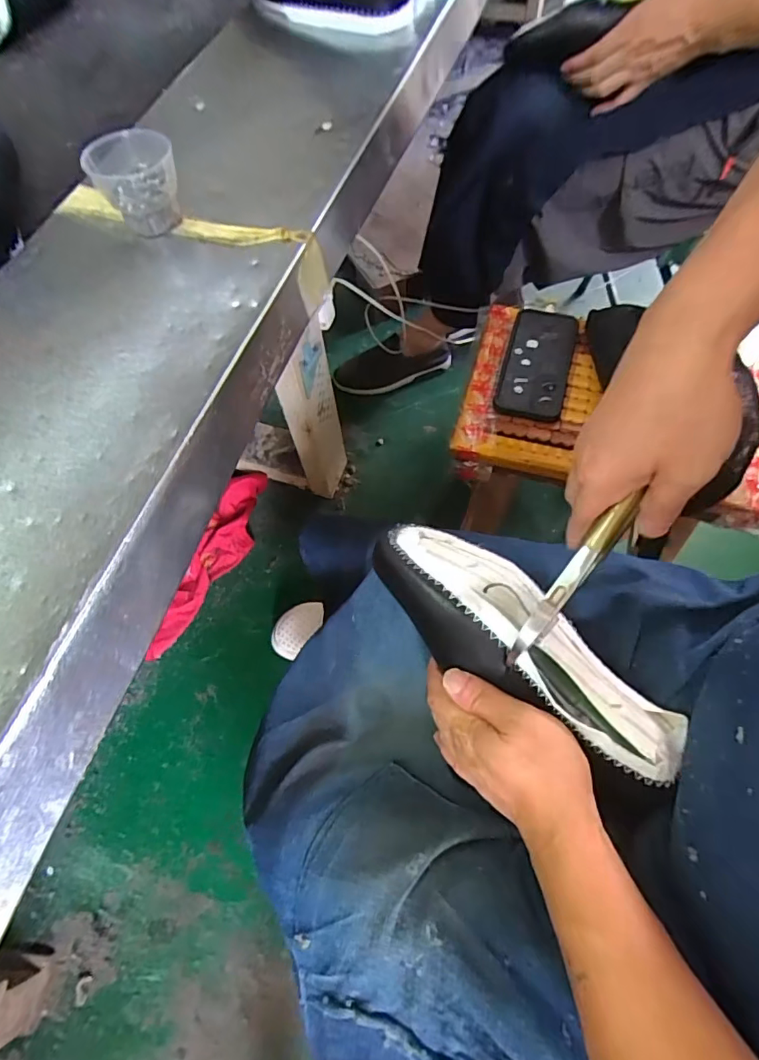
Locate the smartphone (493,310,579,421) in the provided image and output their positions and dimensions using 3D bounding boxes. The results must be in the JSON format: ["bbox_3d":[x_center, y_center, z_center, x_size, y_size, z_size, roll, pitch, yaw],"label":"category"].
[{"bbox_3d":[0.200,-0.214,0.637,0.078,0.016,0.176,16,67,10],"label":"smartphone"}]

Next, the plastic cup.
[{"bbox_3d":[-0.188,-0.269,0.396,0.056,0.053,0.051,-1,65,2],"label":"plastic cup"}]

